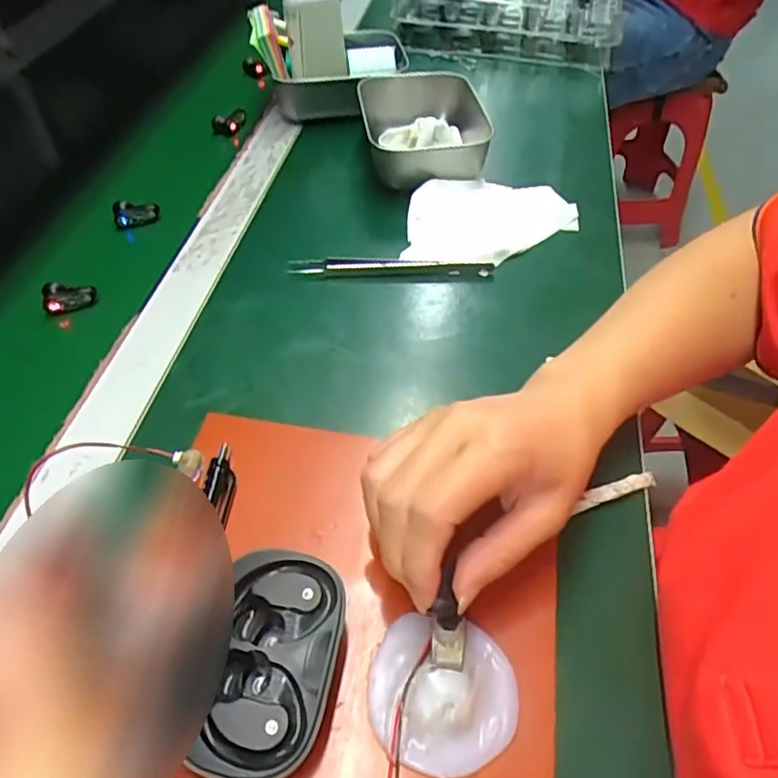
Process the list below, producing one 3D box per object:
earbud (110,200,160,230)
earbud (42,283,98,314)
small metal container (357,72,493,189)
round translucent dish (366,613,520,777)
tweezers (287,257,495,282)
[{"bbox_3d":[-0.202,-0.141,0.492,0.036,0.016,0.017,-12,51,-11],"label":"earbud"},{"bbox_3d":[-0.224,-0.066,0.430,0.035,0.015,0.020,-19,52,-16],"label":"earbud"},{"bbox_3d":[0.032,-0.219,0.526,0.114,0.047,0.108,-1,50,-1],"label":"small metal container"},{"bbox_3d":[0.023,0.127,0.258,0.061,0.015,0.058,0,50,0],"label":"round translucent dish"},{"bbox_3d":[0.002,-0.090,0.462,0.151,0.015,0.019,4,50,3],"label":"tweezers"}]

